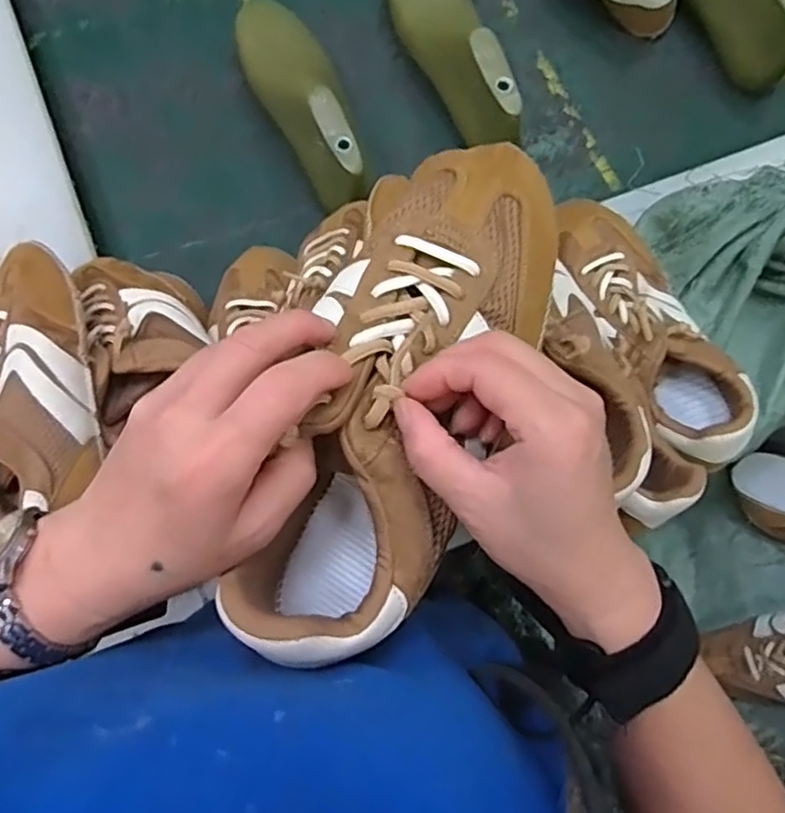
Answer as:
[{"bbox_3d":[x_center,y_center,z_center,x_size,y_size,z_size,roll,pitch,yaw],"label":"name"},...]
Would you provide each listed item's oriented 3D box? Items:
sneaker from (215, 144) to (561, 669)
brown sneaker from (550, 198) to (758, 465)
[{"bbox_3d":[0.011,-0.005,0.301,0.086,0.081,0.249,21,81,4],"label":"sneaker"},{"bbox_3d":[0.216,-0.074,0.559,0.099,0.068,0.258,-22,78,-7],"label":"brown sneaker"}]

